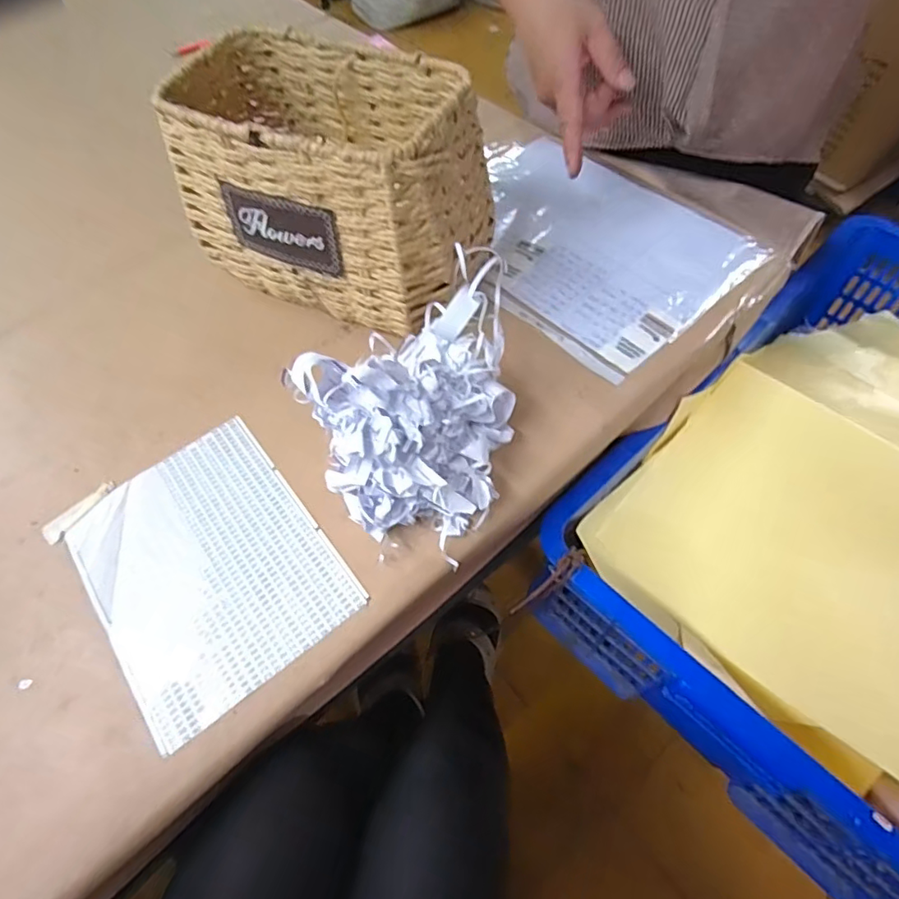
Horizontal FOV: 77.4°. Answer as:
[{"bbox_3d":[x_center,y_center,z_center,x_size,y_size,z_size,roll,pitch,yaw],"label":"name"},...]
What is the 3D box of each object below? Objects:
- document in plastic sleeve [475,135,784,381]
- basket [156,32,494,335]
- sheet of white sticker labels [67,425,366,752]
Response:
[{"bbox_3d":[0.124,-0.215,0.570,0.225,0.008,0.309,-39,63,-17],"label":"document in plastic sleeve"},{"bbox_3d":[-0.097,-0.225,0.491,0.245,0.171,0.155,23,63,15],"label":"basket"},{"bbox_3d":[-0.179,0.083,0.417,0.154,0.005,0.204,-35,64,-17],"label":"sheet of white sticker labels"}]

